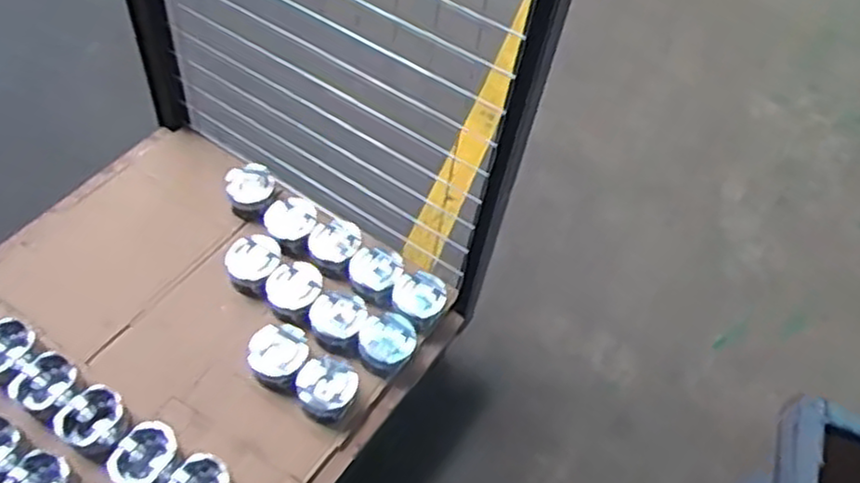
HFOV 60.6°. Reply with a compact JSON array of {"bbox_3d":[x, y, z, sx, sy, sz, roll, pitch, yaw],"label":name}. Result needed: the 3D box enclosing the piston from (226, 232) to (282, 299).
[{"bbox_3d":[-0.287,0.034,1.192,0.089,0.041,0.102,19,54,8],"label":"piston"}]

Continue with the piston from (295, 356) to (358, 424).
[{"bbox_3d":[-0.152,0.217,1.086,0.082,0.054,0.080,3,54,-4],"label":"piston"}]

